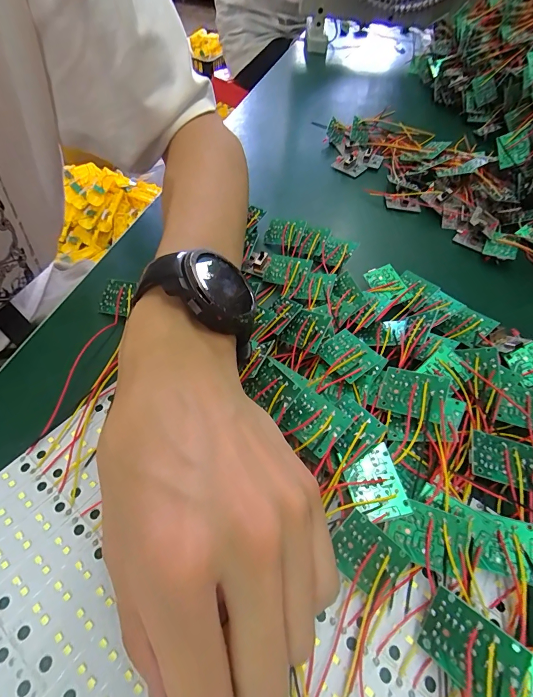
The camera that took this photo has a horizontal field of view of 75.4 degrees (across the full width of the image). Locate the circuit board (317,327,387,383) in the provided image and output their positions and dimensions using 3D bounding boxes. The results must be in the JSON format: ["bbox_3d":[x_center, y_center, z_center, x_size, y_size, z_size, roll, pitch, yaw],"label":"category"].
[{"bbox_3d":[0.050,0.004,0.215,0.026,0.004,0.035,-37,48,-7],"label":"circuit board"}]

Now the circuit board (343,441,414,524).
[{"bbox_3d":[0.052,0.065,0.168,0.025,0.004,0.033,-13,56,-2],"label":"circuit board"}]

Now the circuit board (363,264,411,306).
[{"bbox_3d":[0.095,-0.050,0.273,0.026,0.006,0.034,-23,66,-7],"label":"circuit board"}]

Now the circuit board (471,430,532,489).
[{"bbox_3d":[0.132,0.062,0.193,0.035,0.008,0.025,16,54,6],"label":"circuit board"}]

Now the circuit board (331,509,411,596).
[{"bbox_3d":[0.045,0.093,0.154,0.034,0.004,0.024,44,82,-1],"label":"circuit board"}]

